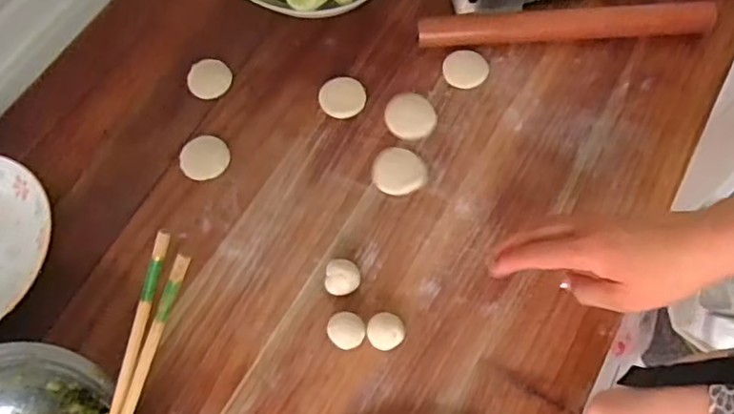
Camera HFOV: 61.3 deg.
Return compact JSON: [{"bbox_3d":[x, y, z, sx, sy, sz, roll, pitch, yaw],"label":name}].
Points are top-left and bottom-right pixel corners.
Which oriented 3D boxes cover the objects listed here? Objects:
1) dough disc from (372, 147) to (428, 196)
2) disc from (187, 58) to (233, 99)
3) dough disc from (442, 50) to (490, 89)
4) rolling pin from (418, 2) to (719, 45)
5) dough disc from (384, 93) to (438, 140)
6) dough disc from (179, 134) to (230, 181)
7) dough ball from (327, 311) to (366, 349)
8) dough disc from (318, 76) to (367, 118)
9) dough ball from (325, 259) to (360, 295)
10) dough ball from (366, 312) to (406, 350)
[{"bbox_3d":[0.030,-0.032,0.559,0.047,0.005,0.044,-1,65,2],"label":"dough disc"},{"bbox_3d":[-0.156,-0.128,0.613,0.042,0.010,0.039,-1,65,2],"label":"disc"},{"bbox_3d":[0.097,-0.135,0.604,0.043,0.012,0.040,-1,65,2],"label":"dough disc"},{"bbox_3d":[0.193,-0.179,0.609,0.280,0.024,0.030,-1,65,2],"label":"rolling pin"},{"bbox_3d":[0.041,-0.087,0.584,0.048,0.010,0.045,-1,65,2],"label":"dough disc"},{"bbox_3d":[-0.150,-0.047,0.574,0.044,0.011,0.045,-1,65,2],"label":"dough disc"},{"bbox_3d":[-0.016,0.099,0.495,0.028,0.014,0.029,-1,65,2],"label":"dough ball"},{"bbox_3d":[-0.024,-0.106,0.597,0.044,0.010,0.043,-1,65,2],"label":"dough disc"},{"bbox_3d":[-0.021,0.059,0.511,0.029,0.023,0.027,-1,65,2],"label":"dough ball"},{"bbox_3d":[0.015,0.099,0.491,0.029,0.016,0.029,-1,65,2],"label":"dough ball"}]

